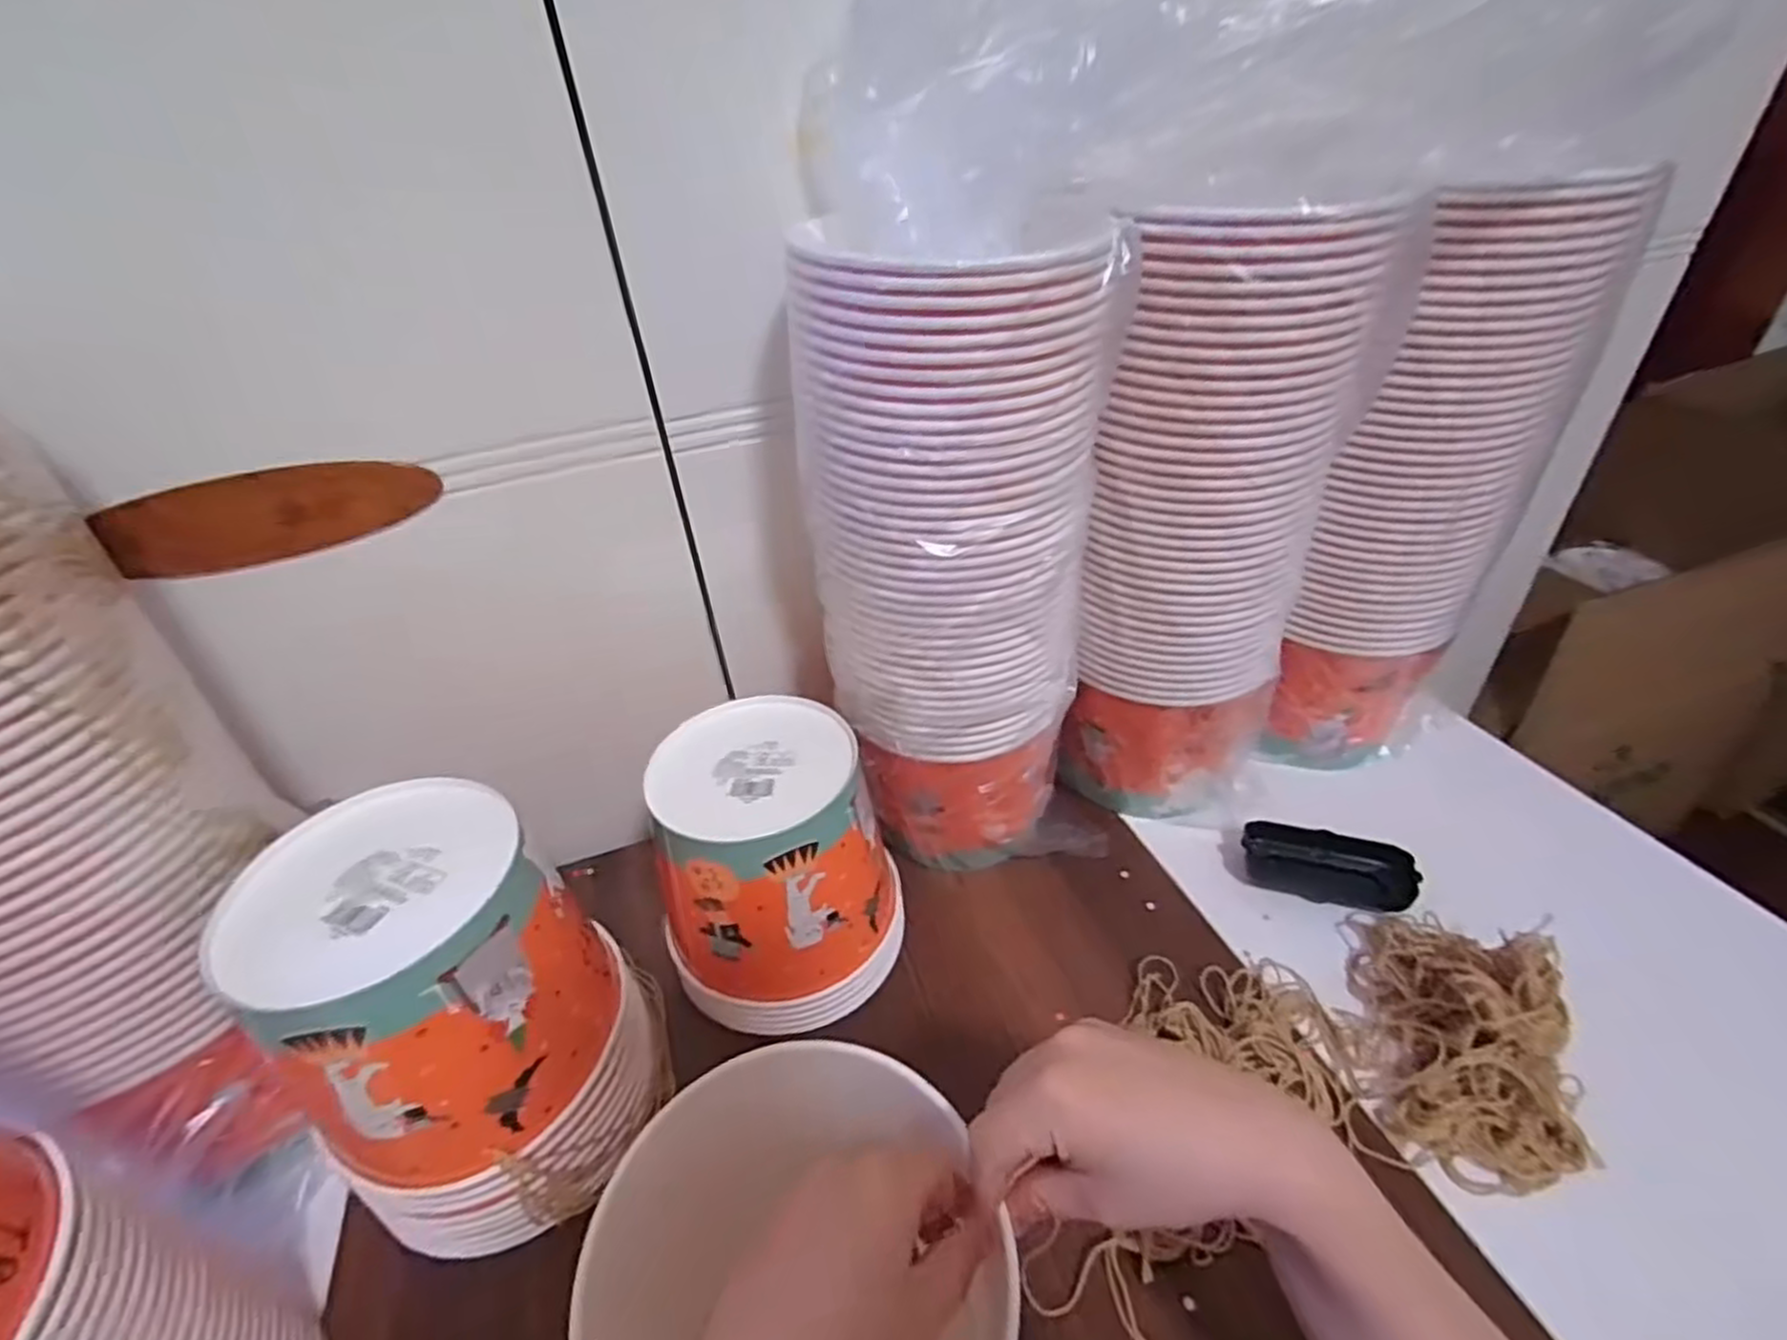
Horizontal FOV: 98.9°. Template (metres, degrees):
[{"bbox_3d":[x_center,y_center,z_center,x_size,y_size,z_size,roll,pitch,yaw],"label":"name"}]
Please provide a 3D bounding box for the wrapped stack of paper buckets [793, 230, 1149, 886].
[{"bbox_3d":[0.042,-0.032,0.490,0.146,0.420,0.130,-29,43,-28],"label":"wrapped stack of paper buckets"}]

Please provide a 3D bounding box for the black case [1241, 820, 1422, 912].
[{"bbox_3d":[0.315,0.142,0.557,0.108,0.029,0.040,12,40,22],"label":"black case"}]

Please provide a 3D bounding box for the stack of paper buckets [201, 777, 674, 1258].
[{"bbox_3d":[-0.220,0.181,0.404,0.139,0.205,0.148,24,46,34],"label":"stack of paper buckets"}]

